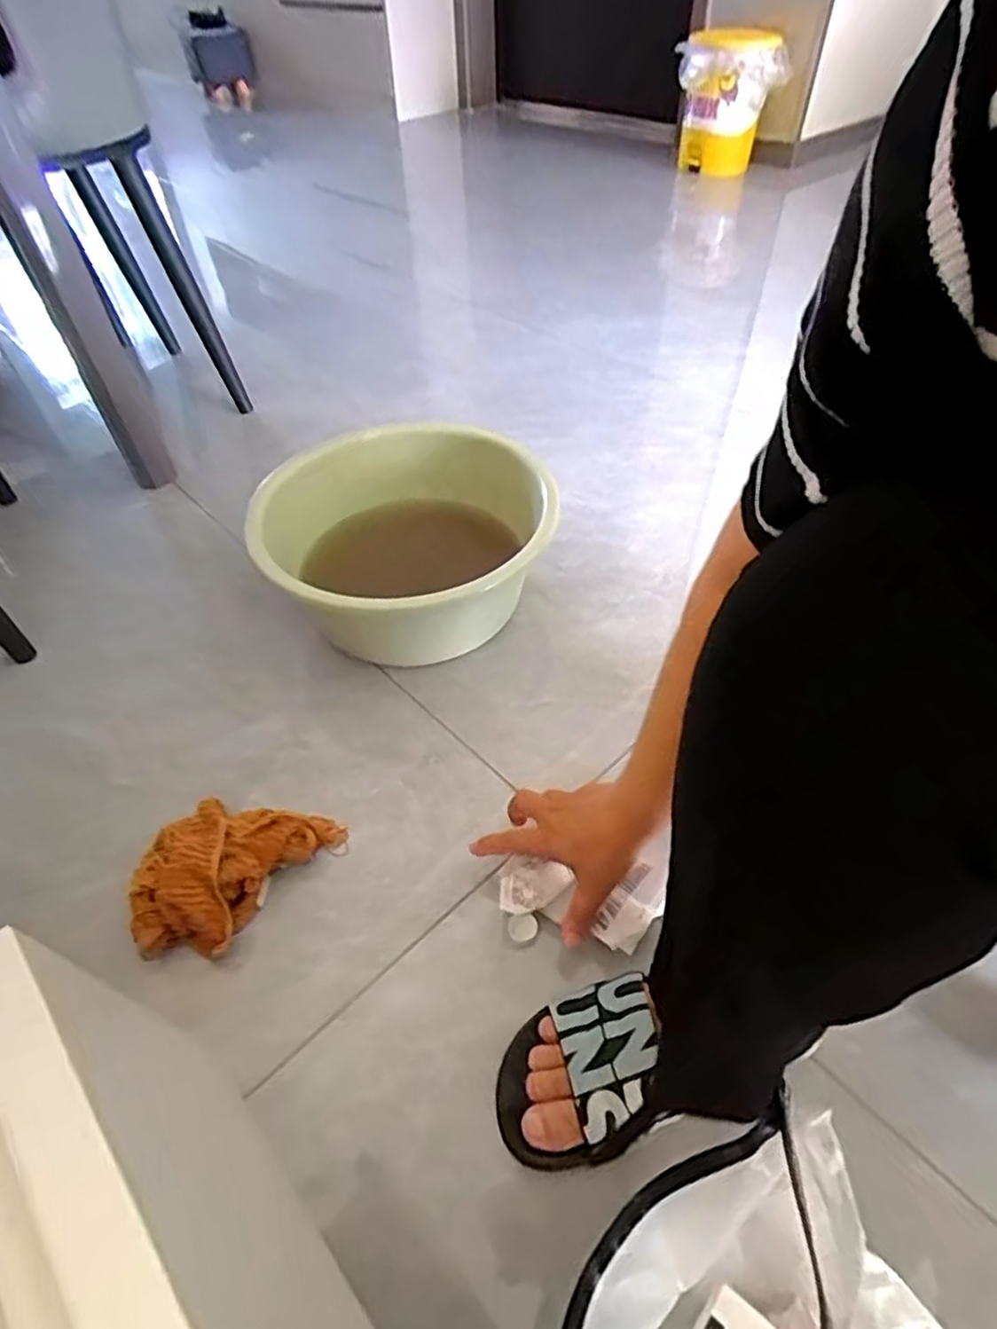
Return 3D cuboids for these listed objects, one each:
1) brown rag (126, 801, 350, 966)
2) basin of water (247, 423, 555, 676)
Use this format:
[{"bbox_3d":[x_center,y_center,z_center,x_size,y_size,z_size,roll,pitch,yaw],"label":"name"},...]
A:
[{"bbox_3d":[-0.251,0.181,0.614,0.113,0.054,0.179,31,56,26],"label":"brown rag"},{"bbox_3d":[-0.108,-0.137,0.815,0.337,0.157,0.330,-1,49,1],"label":"basin of water"}]

